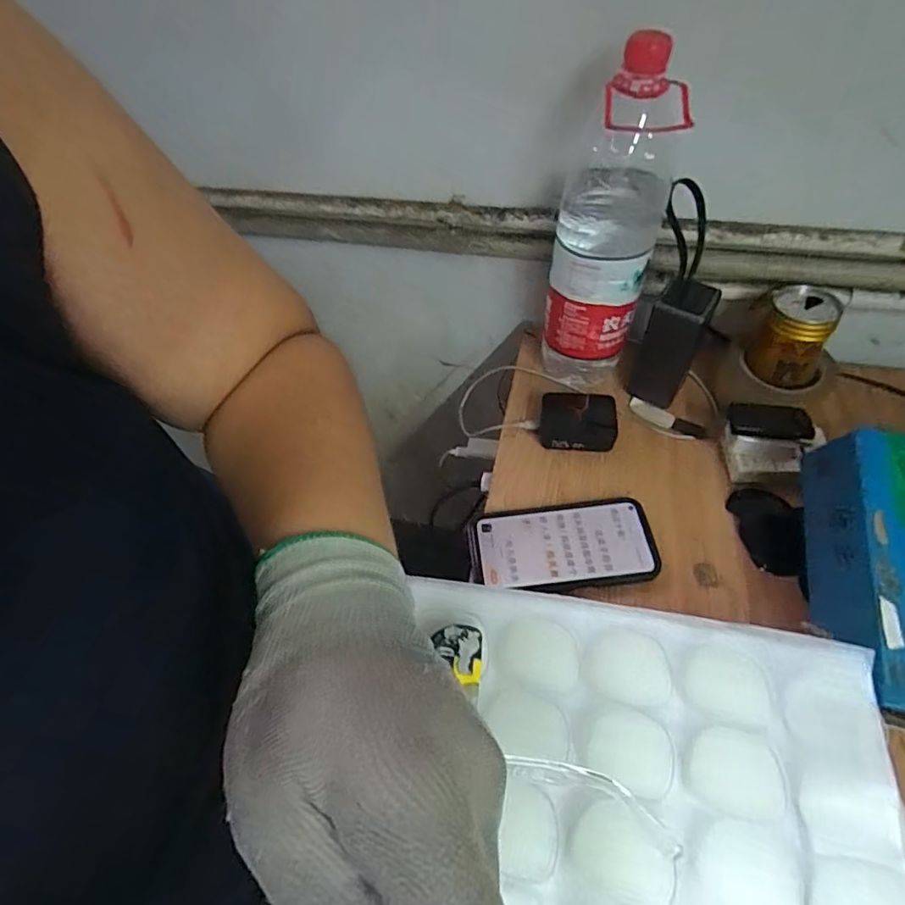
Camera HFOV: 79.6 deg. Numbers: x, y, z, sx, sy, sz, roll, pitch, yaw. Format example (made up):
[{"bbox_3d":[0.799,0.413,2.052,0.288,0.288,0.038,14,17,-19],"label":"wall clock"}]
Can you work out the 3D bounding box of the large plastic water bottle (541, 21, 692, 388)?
[{"bbox_3d":[0.141,-0.193,0.512,0.090,0.319,0.090,11,56,12],"label":"large plastic water bottle"}]

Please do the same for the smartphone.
[{"bbox_3d":[0.104,0.087,0.496,0.158,0.018,0.080,-6,54,0],"label":"smartphone"}]

